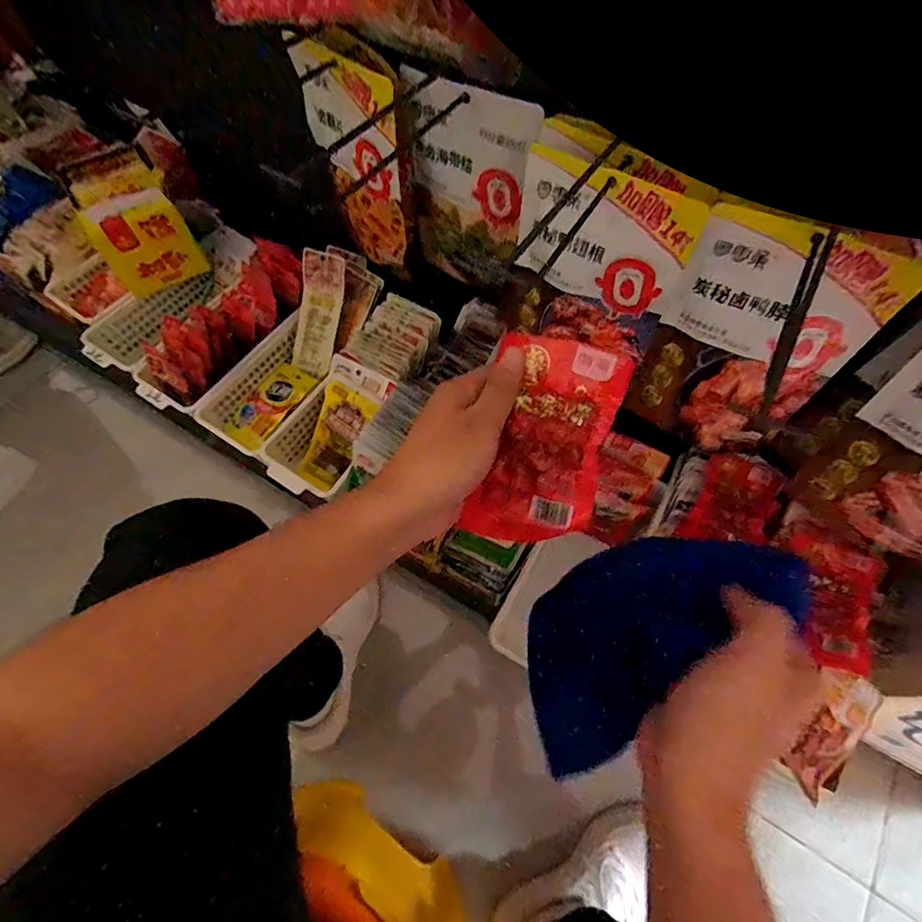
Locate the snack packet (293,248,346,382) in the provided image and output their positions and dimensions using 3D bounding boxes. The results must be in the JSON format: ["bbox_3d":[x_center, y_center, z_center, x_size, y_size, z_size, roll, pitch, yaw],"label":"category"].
[{"bbox_3d":[-0.221,-0.222,0.722,0.065,0.182,0.016,19,23,9],"label":"snack packet"}]

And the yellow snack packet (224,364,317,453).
[{"bbox_3d":[-0.286,-0.084,0.715,0.076,0.030,0.144,30,68,13],"label":"yellow snack packet"}]

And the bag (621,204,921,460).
[{"bbox_3d":[0.282,-0.113,0.468,0.165,0.227,0.035,25,48,13],"label":"bag"}]

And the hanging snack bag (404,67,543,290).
[{"bbox_3d":[0.006,-0.310,0.556,0.171,0.226,0.029,39,70,17],"label":"hanging snack bag"}]

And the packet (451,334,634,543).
[{"bbox_3d":[0.052,-0.011,0.301,0.078,0.016,0.133,17,95,19],"label":"packet"}]

